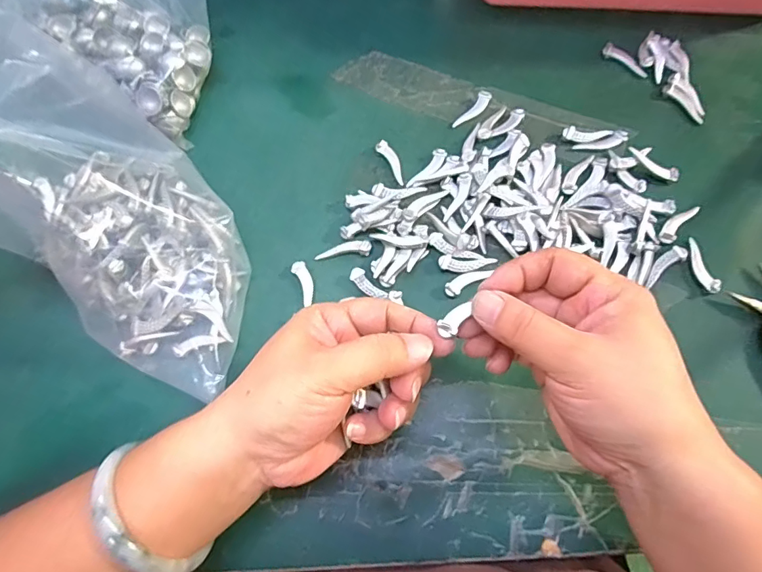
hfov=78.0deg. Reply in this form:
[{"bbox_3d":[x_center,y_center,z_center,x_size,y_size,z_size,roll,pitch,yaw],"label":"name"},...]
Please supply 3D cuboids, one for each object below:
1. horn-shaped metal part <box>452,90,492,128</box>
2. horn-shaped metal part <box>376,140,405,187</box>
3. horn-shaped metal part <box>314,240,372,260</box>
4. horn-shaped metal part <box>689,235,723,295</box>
[{"bbox_3d":[0.071,-0.135,0.362,0.011,0.007,0.038,36,75,15],"label":"horn-shaped metal part"},{"bbox_3d":[0.009,-0.092,0.349,0.010,0.007,0.037,-30,70,-9],"label":"horn-shaped metal part"},{"bbox_3d":[-0.026,-0.026,0.325,0.038,0.005,0.012,-3,69,2],"label":"horn-shaped metal part"},{"bbox_3d":[0.208,-0.014,0.306,0.010,0.004,0.038,-14,69,-2],"label":"horn-shaped metal part"}]

